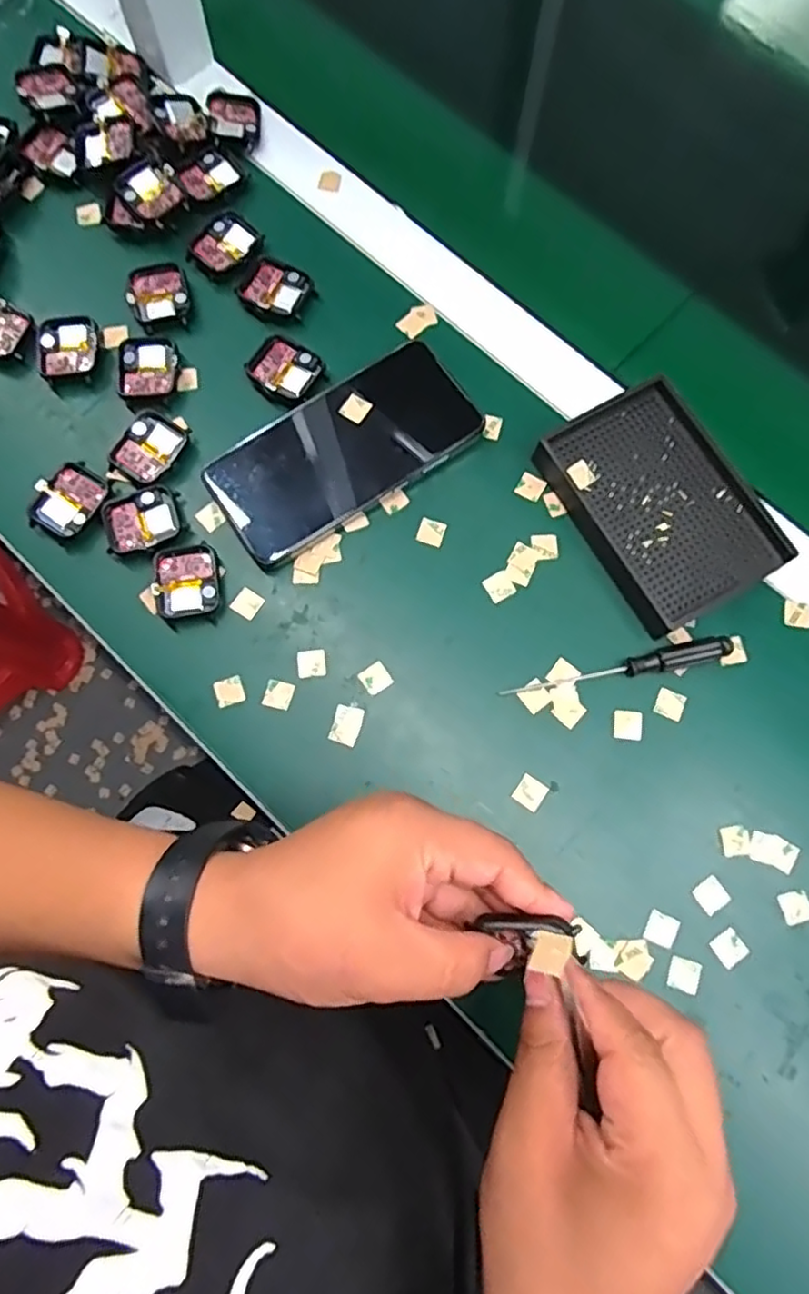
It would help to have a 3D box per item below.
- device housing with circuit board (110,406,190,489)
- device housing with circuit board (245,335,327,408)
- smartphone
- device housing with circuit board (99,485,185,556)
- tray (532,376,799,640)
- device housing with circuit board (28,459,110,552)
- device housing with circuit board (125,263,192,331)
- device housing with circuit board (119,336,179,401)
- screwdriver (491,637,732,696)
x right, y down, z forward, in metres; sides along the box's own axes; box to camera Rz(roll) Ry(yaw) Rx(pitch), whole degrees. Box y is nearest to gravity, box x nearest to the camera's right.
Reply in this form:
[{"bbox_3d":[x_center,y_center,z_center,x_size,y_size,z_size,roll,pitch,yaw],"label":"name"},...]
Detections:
[{"bbox_3d":[-0.157,-0.122,0.402,0.037,0.006,0.044,33,79,7],"label":"device housing with circuit board"},{"bbox_3d":[-0.076,-0.175,0.416,0.045,0.010,0.041,36,79,7],"label":"device housing with circuit board"},{"bbox_3d":[-0.036,-0.120,0.403,0.162,0.014,0.077,-34,80,-8],"label":"smartphone"},{"bbox_3d":[-0.156,-0.075,0.391,0.045,0.005,0.039,-27,79,-7],"label":"device housing with circuit board"},{"bbox_3d":[0.153,-0.085,0.392,0.092,0.020,0.135,-29,79,-7],"label":"tray"},{"bbox_3d":[-0.201,-0.087,0.394,0.033,0.013,0.046,35,79,7],"label":"device housing with circuit board"},{"bbox_3d":[-0.160,-0.228,0.428,0.038,0.010,0.042,-14,77,-4],"label":"device housing with circuit board"},{"bbox_3d":[-0.162,-0.176,0.415,0.036,0.006,0.046,2,77,0],"label":"device housing with circuit board"},{"bbox_3d":[0.121,0.014,0.374,0.131,0.012,0.011,-13,77,-3],"label":"screwdriver"}]

